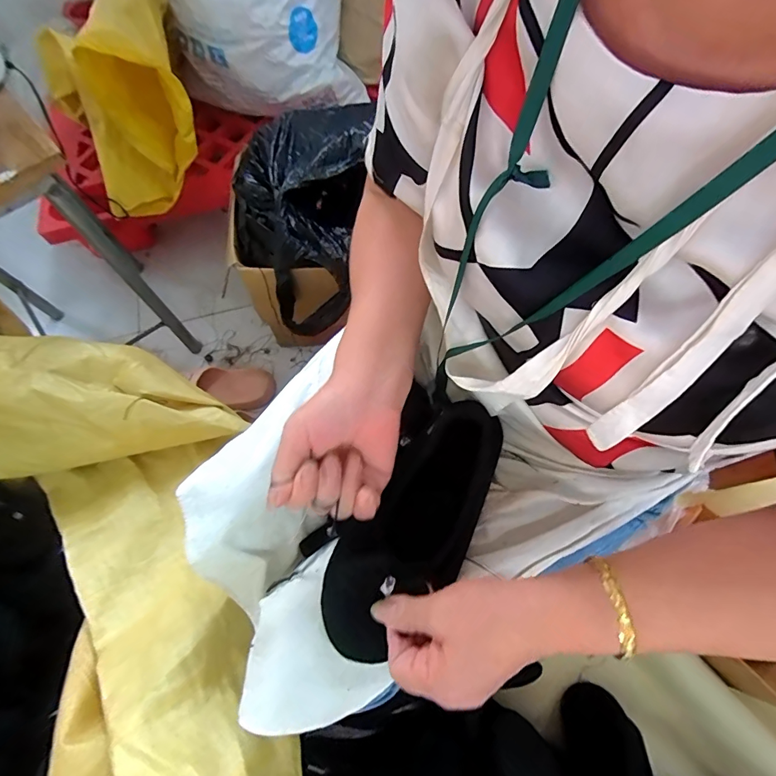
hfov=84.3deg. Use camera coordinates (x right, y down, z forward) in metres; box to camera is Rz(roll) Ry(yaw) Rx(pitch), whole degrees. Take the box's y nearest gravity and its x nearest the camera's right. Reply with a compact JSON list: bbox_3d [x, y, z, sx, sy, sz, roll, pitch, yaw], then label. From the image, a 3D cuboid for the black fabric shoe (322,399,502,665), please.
[{"bbox_3d":[0.025,0.108,0.344,0.083,0.042,0.211,33,75,16],"label":"black fabric shoe"}]

